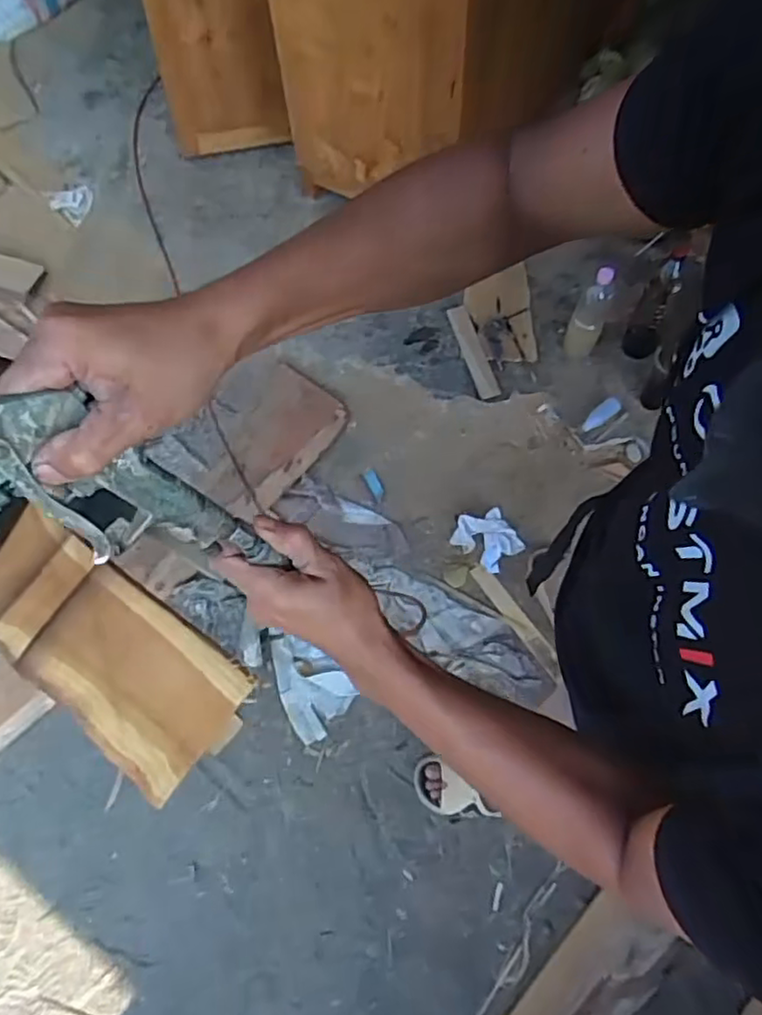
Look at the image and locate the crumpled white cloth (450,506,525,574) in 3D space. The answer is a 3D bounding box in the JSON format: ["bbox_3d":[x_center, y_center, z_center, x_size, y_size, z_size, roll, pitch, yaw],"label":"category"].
[{"bbox_3d":[0.250,0.072,1.551,0.121,0.059,0.151,-40,71,-13],"label":"crumpled white cloth"}]

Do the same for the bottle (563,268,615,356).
[{"bbox_3d":[0.484,-0.436,1.524,0.076,0.214,0.062,30,71,14],"label":"bottle"}]

